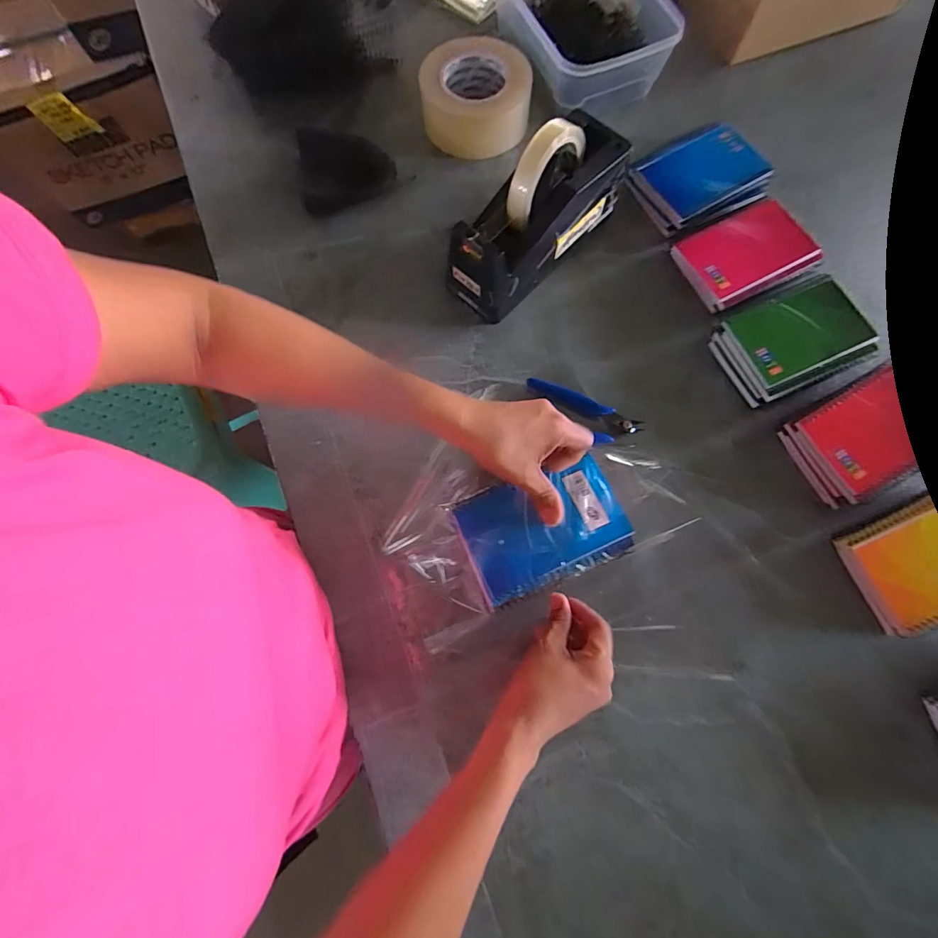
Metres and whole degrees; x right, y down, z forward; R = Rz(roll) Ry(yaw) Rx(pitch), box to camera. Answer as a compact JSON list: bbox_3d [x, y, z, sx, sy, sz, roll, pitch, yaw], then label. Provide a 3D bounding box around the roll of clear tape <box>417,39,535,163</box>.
[{"bbox_3d":[0.010,-0.452,0.531,0.124,0.060,0.119,0,74,0],"label":"roll of clear tape"}]

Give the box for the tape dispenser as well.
[{"bbox_3d":[0.068,-0.253,0.440,0.077,0.122,0.201,41,81,10],"label":"tape dispenser"}]

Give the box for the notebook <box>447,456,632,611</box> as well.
[{"bbox_3d":[0.063,0.050,0.361,0.133,0.014,0.088,-21,82,-8],"label":"notebook"}]

